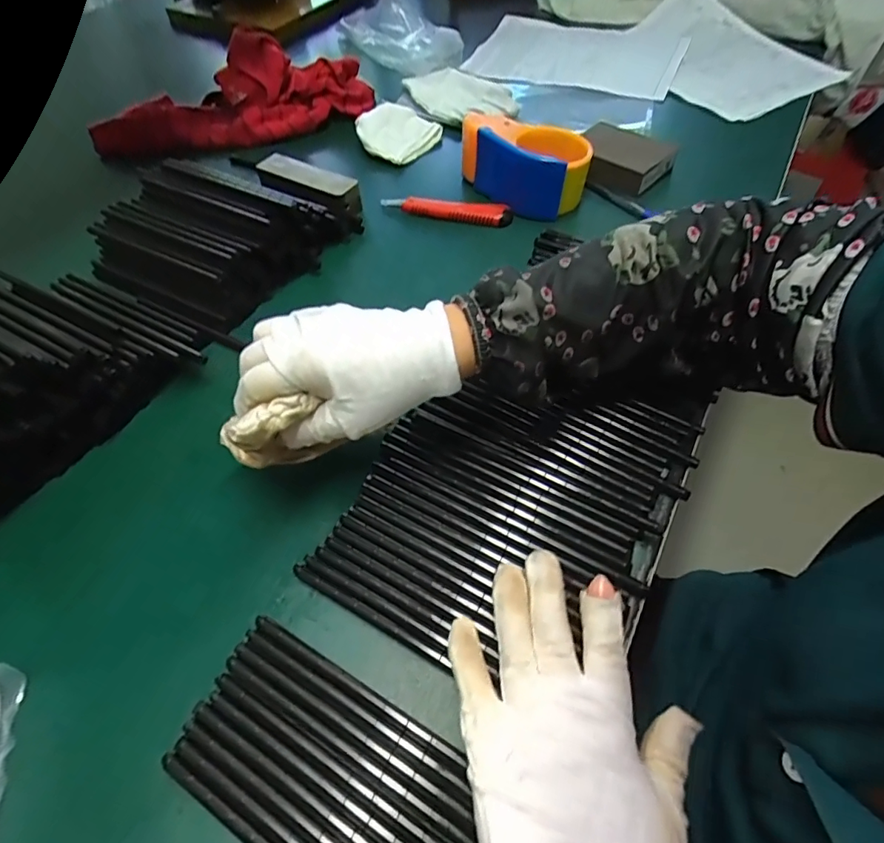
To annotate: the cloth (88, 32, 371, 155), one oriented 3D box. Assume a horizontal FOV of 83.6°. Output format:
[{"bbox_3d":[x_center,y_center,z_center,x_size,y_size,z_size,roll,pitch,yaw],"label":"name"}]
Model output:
[{"bbox_3d":[-0.265,-0.411,0.620,0.346,0.074,0.125,-9,55,-2],"label":"cloth"}]

